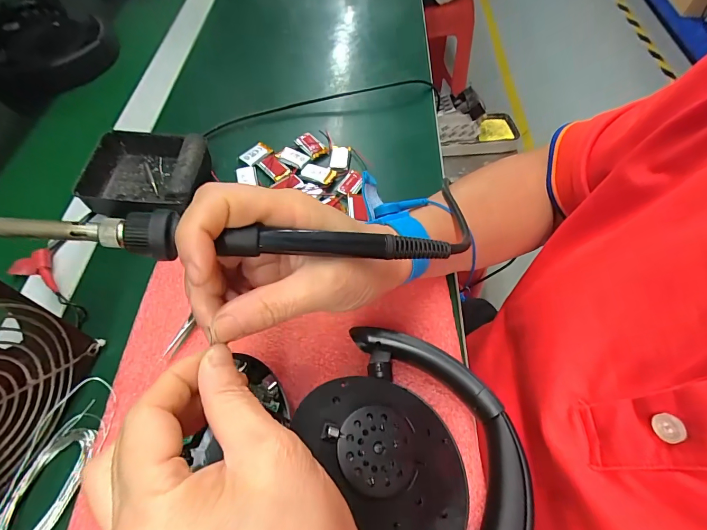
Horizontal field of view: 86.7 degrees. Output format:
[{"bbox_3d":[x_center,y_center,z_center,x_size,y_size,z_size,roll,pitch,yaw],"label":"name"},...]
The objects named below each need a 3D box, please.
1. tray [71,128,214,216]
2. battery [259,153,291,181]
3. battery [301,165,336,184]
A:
[{"bbox_3d":[-0.178,-0.076,0.327,0.099,0.035,0.088,2,59,2],"label":"tray"},{"bbox_3d":[-0.076,-0.095,0.354,0.018,0.004,0.032,-37,65,-20],"label":"battery"},{"bbox_3d":[-0.034,-0.086,0.350,0.031,0.004,0.018,19,61,12],"label":"battery"}]

